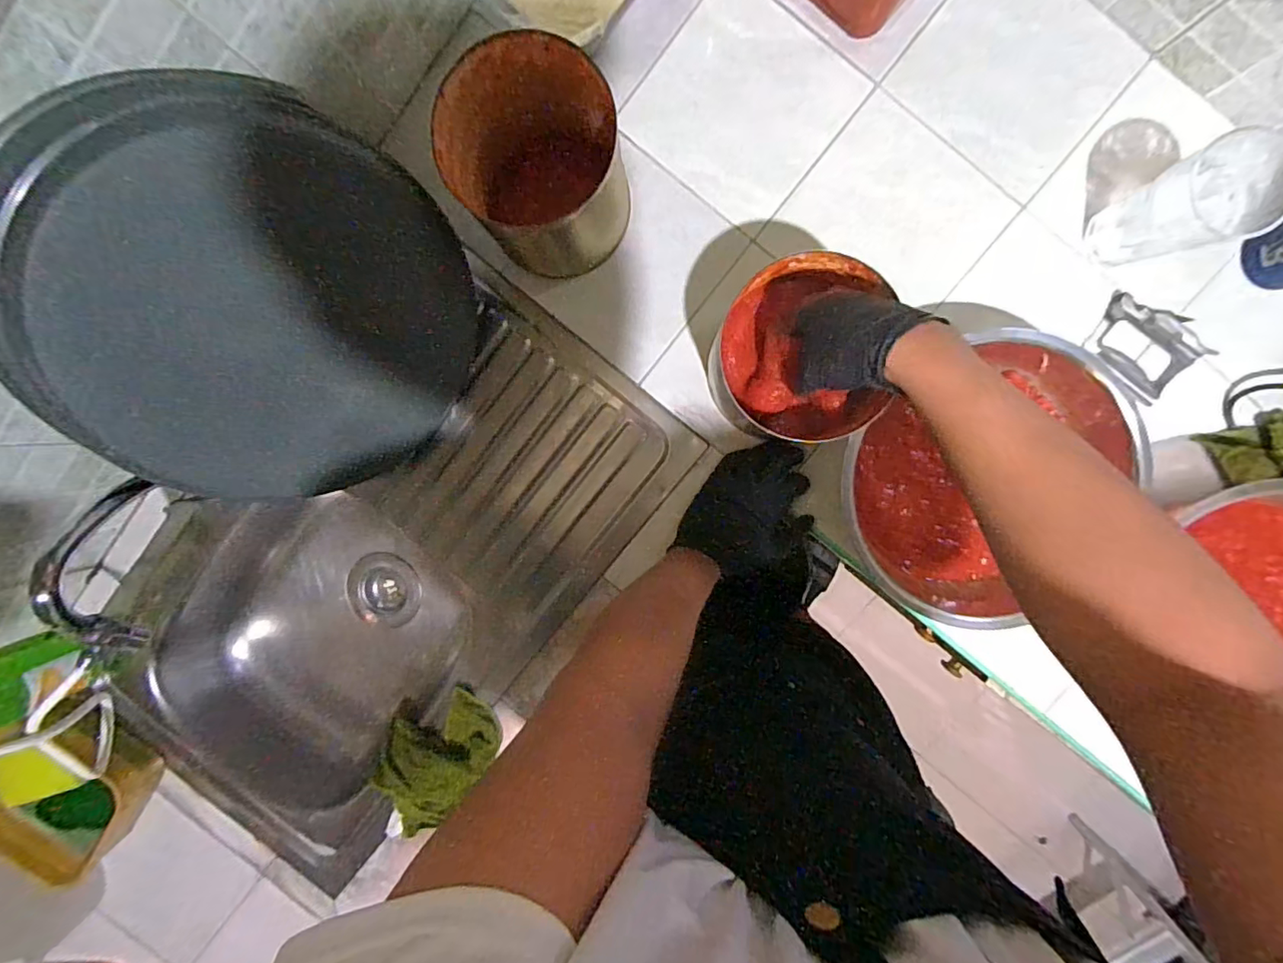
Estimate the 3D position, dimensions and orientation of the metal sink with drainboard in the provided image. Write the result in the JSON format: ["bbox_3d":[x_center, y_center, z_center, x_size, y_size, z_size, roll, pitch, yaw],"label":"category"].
[{"bbox_3d":[-0.345,0.132,0.725,0.432,0.156,0.820,40,97,-2],"label":"metal sink with drainboard"}]

